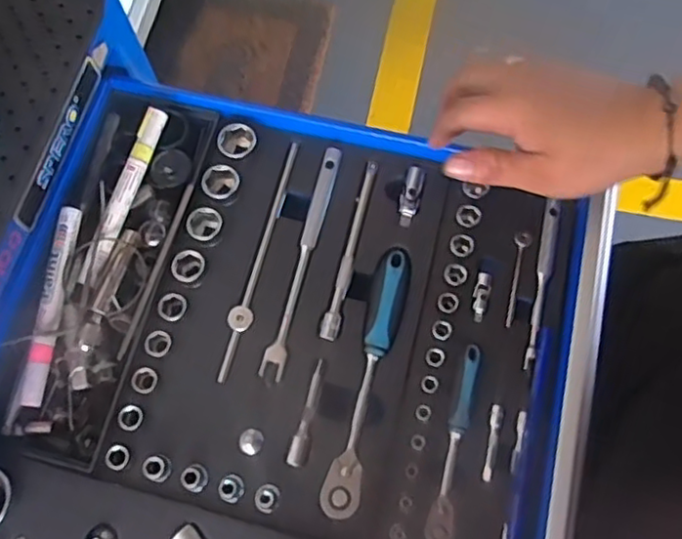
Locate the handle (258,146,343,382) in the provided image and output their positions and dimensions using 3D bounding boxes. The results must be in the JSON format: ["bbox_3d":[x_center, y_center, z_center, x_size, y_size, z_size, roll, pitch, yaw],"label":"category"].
[{"bbox_3d":[-0.027,-0.009,0.471,0.016,0.008,0.181,13,71,7],"label":"handle"}]

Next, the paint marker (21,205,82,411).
[{"bbox_3d":[-0.203,0.024,0.449,0.015,0.018,0.140,3,70,3],"label":"paint marker"}]

